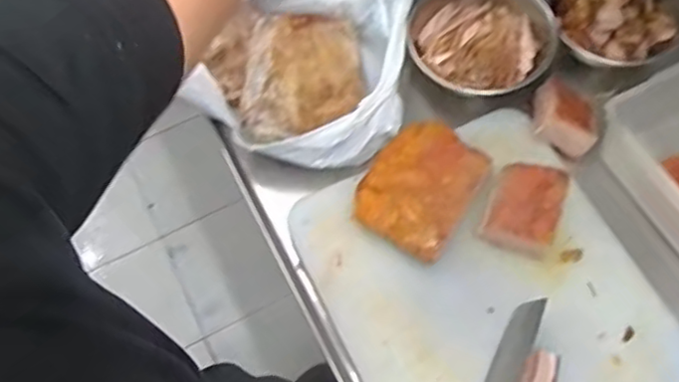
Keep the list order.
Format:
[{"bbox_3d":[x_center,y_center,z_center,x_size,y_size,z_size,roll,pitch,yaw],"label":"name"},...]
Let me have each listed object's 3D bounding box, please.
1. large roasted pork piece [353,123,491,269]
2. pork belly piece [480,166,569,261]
[{"bbox_3d":[0.099,-0.004,0.806,0.121,0.050,0.155,29,70,16],"label":"large roasted pork piece"},{"bbox_3d":[0.213,0.017,0.779,0.079,0.042,0.099,17,67,11],"label":"pork belly piece"}]

